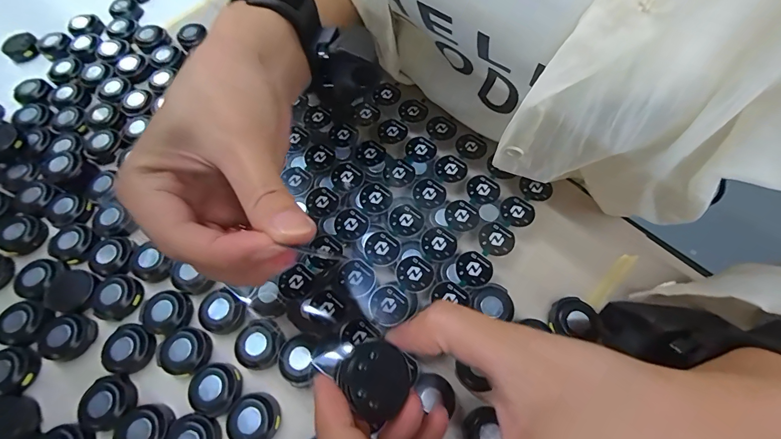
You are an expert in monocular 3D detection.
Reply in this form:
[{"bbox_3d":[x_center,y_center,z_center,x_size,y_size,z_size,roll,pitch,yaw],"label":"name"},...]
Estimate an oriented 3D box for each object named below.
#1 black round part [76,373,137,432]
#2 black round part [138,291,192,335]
[{"bbox_3d":[-0.174,0.112,0.221,0.031,0.010,0.030,-9,66,-2],"label":"black round part"},{"bbox_3d":[-0.152,0.063,0.244,0.030,0.010,0.028,-1,66,2],"label":"black round part"}]

